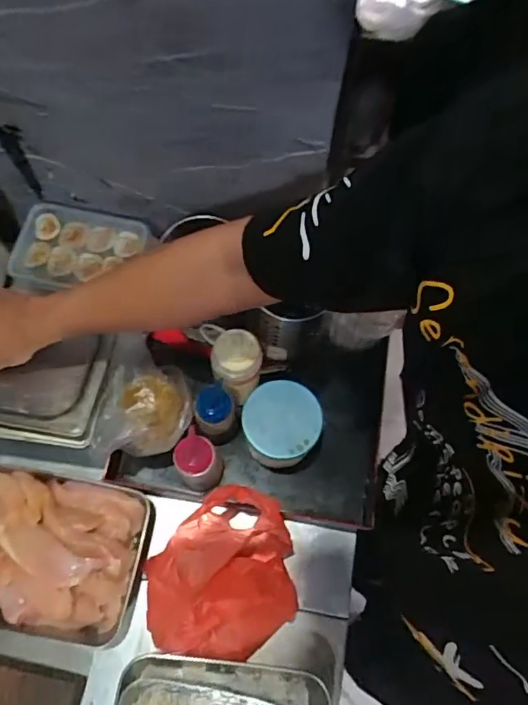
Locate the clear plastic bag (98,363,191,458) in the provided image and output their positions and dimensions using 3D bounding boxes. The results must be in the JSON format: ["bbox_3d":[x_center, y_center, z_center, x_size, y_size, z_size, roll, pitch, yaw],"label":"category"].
[{"bbox_3d":[-0.152,0.071,0.672,0.117,0.081,0.113,-3,69,-3],"label":"clear plastic bag"}]

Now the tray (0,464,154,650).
[{"bbox_3d":[-0.293,0.260,0.688,0.254,0.054,0.201,11,69,2],"label":"tray"}]

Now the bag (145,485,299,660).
[{"bbox_3d":[-0.039,0.273,0.640,0.158,0.155,0.196,16,69,4],"label":"bag"}]

